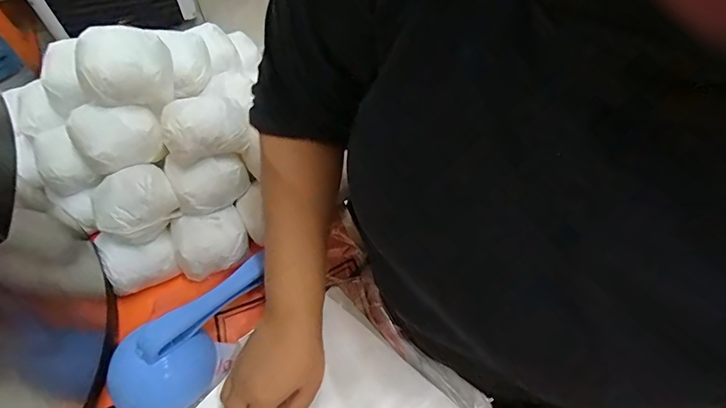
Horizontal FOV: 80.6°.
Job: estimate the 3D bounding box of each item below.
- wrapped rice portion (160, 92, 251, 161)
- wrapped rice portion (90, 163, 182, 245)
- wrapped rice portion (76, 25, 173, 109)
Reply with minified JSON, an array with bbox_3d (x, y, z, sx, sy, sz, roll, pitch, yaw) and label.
[{"bbox_3d":[-0.167,-0.084,0.458,0.081,0.049,0.066,-16,61,-12],"label":"wrapped rice portion"},{"bbox_3d":[-0.237,0.000,0.448,0.075,0.046,0.063,-28,64,-18],"label":"wrapped rice portion"},{"bbox_3d":[-0.239,-0.142,0.440,0.077,0.063,0.077,-26,64,-17],"label":"wrapped rice portion"}]

